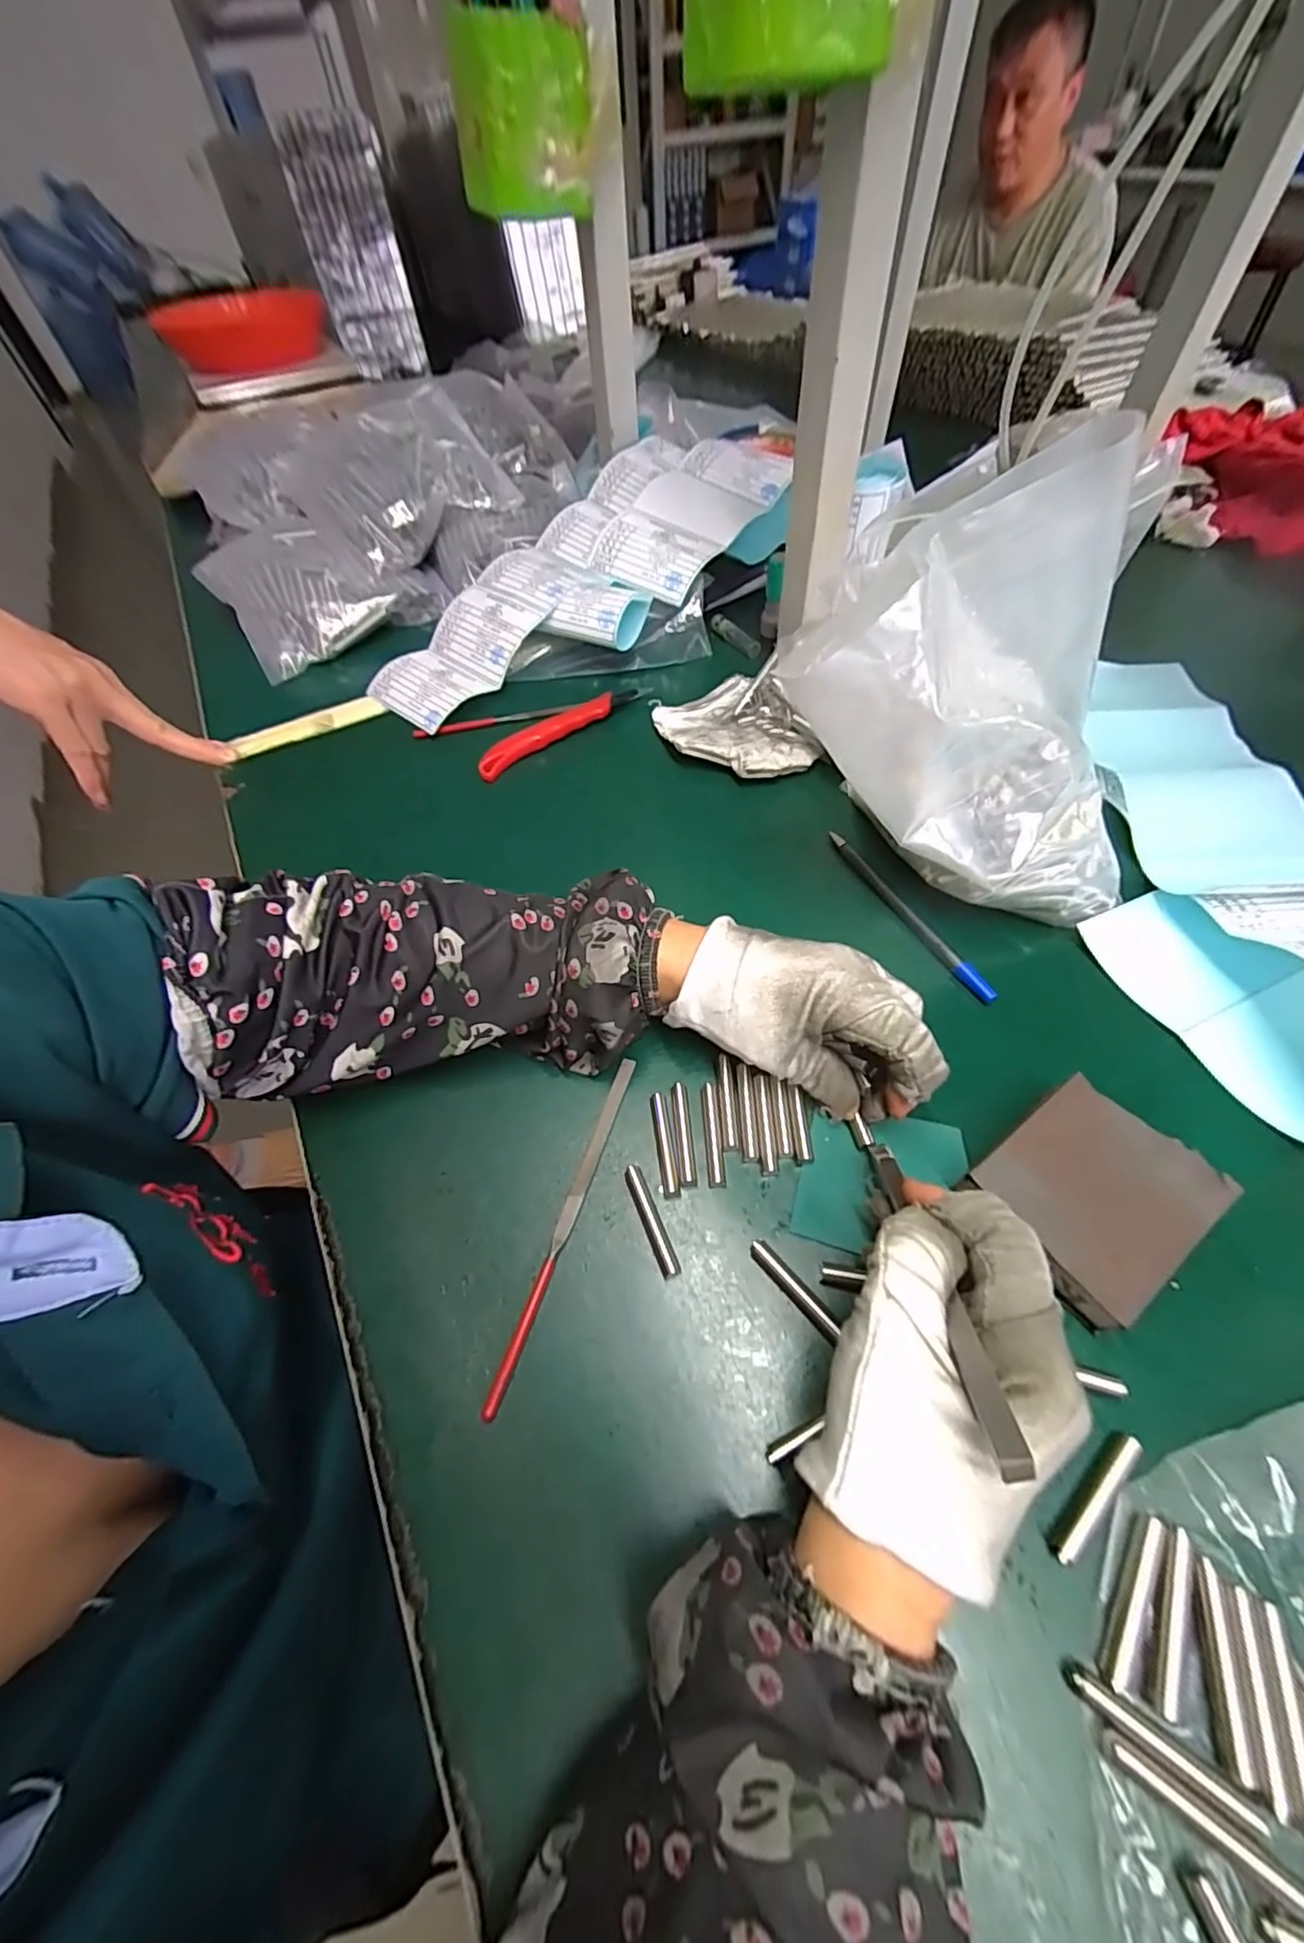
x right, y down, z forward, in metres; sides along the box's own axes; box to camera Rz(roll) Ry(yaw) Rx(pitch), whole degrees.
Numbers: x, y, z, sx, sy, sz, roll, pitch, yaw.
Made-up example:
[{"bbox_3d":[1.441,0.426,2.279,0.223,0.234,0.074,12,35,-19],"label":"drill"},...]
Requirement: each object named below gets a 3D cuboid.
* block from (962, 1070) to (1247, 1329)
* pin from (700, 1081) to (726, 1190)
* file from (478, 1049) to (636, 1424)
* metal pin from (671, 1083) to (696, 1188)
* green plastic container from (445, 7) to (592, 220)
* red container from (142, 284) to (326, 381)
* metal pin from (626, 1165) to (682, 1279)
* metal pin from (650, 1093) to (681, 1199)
[{"bbox_3d":[0.181,0.091,0.257,0.080,0.025,0.068,-34,61,-19],"label":"block"},{"bbox_3d":[0.028,0.077,0.291,0.007,0.005,0.048,-4,56,-1],"label":"pin"},{"bbox_3d":[-0.037,0.107,0.274,0.007,0.008,0.155,15,58,12],"label":"file"},{"bbox_3d":[0.014,0.077,0.292,0.008,0.004,0.048,-4,56,-1],"label":"metal pin"},{"bbox_3d":[-0.089,-0.579,0.421,0.091,0.079,0.086,-10,58,-2],"label":"green plastic container"},{"bbox_3d":[-0.546,-0.863,0.831,0.206,0.063,0.182,-23,59,-10],"label":"red container"},{"bbox_3d":[0.000,0.109,0.270,0.008,0.008,0.047,-21,58,-11],"label":"metal pin"},{"bbox_3d":[0.006,0.081,0.289,0.007,0.005,0.048,-8,56,-3],"label":"metal pin"}]

